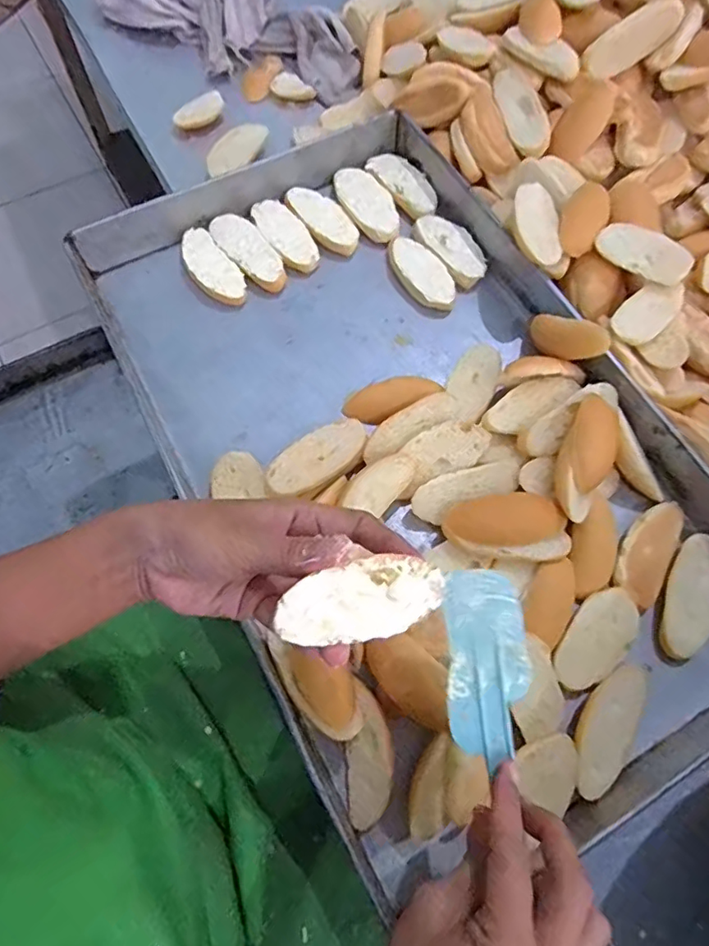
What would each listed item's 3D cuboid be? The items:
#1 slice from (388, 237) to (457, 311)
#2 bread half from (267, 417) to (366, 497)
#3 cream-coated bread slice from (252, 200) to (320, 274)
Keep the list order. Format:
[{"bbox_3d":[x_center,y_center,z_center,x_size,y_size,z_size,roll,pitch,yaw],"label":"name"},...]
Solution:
[{"bbox_3d":[0.065,-0.193,0.548,0.041,0.012,0.092,-30,71,-12],"label":"slice"},{"bbox_3d":[-0.029,-0.009,0.462,0.085,0.022,0.045,-34,72,-14],"label":"bread half"},{"bbox_3d":[-0.068,-0.237,0.568,0.043,0.014,0.091,-31,72,-13],"label":"cream-coated bread slice"}]

